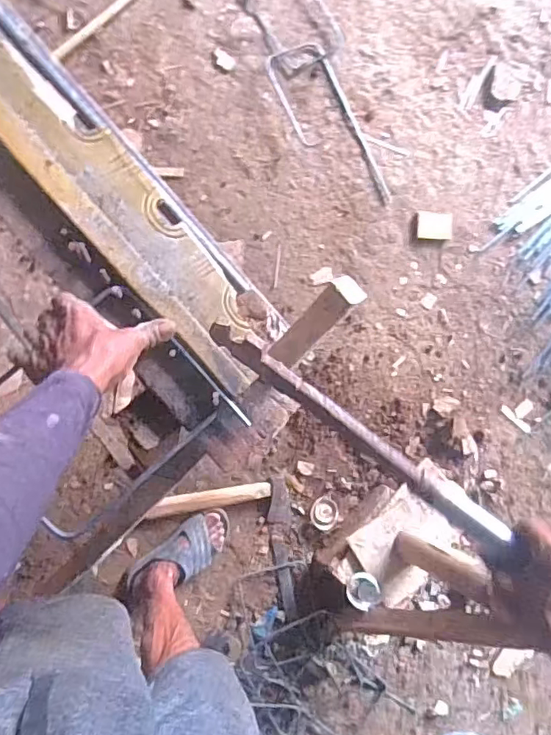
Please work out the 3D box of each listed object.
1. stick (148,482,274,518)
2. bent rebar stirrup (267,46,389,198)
[{"bbox_3d":[-0.161,0.320,1.311,0.302,0.040,0.049,-8,89,-12],"label":"stick"},{"bbox_3d":[0.138,-0.596,1.341,0.156,0.026,0.435,-28,93,-12],"label":"bent rebar stirrup"}]

